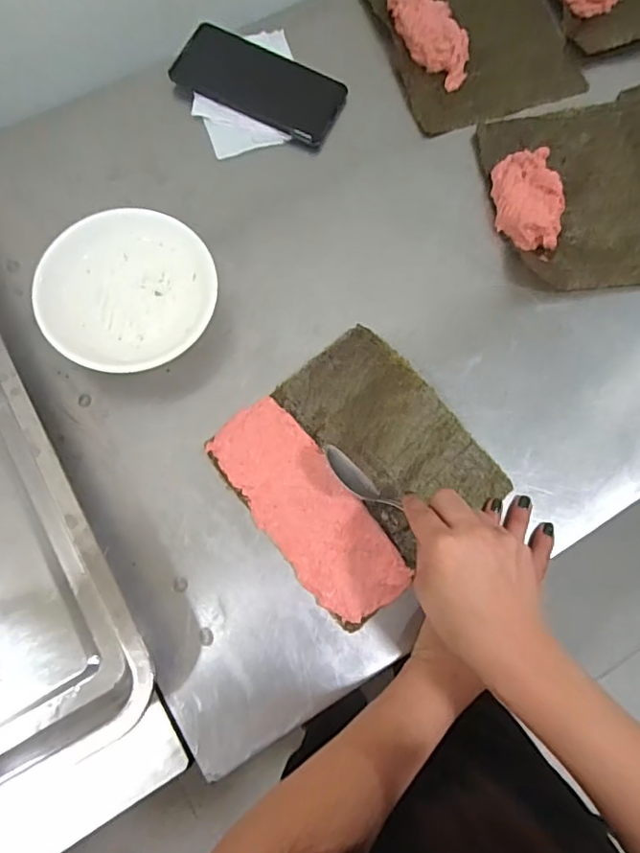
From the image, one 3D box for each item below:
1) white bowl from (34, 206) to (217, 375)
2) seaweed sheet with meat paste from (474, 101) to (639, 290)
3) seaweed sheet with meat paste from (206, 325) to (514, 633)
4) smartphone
[{"bbox_3d":[-0.160,-0.114,0.473,0.140,0.055,0.131,1,77,-2],"label":"white bowl"},{"bbox_3d":[0.260,-0.228,0.525,0.188,0.032,0.195,-8,77,-4],"label":"seaweed sheet with meat paste"},{"bbox_3d":[0.032,0.034,0.462,0.183,0.015,0.190,-39,80,-12],"label":"seaweed sheet with meat paste"},{"bbox_3d":[-0.058,-0.344,0.549,0.159,0.009,0.079,25,79,-3],"label":"smartphone"}]

